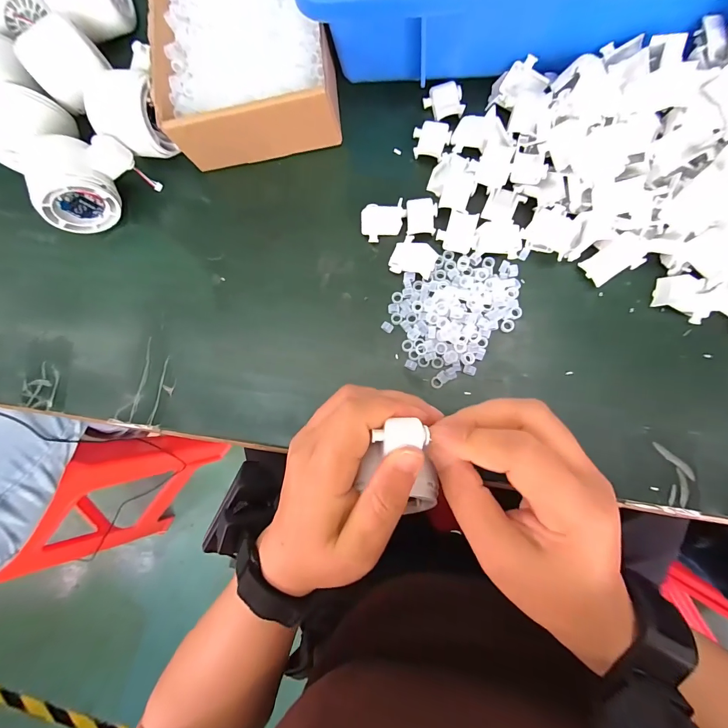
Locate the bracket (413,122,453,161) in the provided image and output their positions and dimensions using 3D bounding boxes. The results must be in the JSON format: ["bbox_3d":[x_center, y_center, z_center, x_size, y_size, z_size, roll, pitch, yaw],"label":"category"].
[{"bbox_3d":[0.054,-0.176,0.280,0.029,0.008,0.029,9,85,9],"label":"bracket"}]

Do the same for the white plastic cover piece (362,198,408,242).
[{"bbox_3d":[0.014,-0.111,0.275,0.034,0.009,0.029,7,85,9],"label":"white plastic cover piece"}]

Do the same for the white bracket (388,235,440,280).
[{"bbox_3d":[0.038,-0.081,0.270,0.034,0.004,0.028,15,86,9],"label":"white bracket"}]

